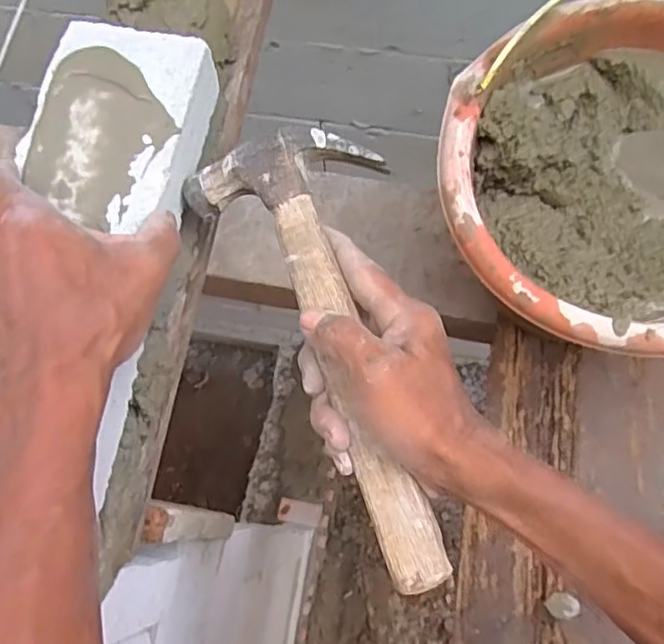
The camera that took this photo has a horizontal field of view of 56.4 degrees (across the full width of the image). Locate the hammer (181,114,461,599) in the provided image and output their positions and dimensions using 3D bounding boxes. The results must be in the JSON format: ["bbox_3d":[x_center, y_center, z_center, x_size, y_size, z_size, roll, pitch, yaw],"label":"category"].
[{"bbox_3d":[0.003,0.016,0.373,0.113,0.041,0.289,-18,79,-4],"label":"hammer"}]

